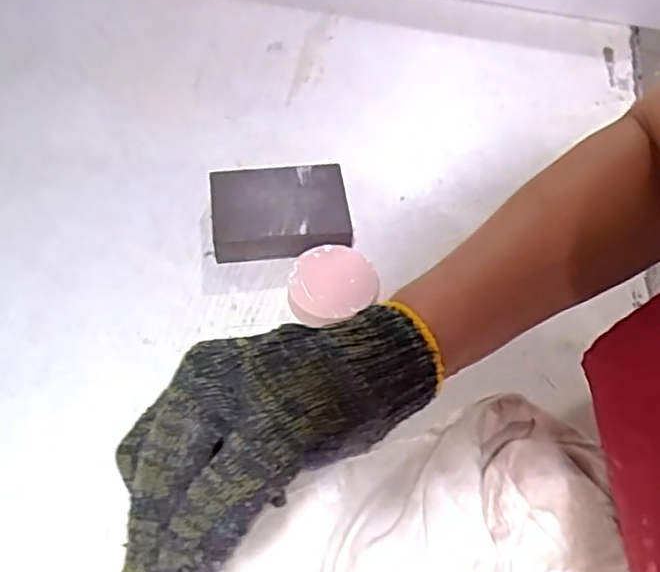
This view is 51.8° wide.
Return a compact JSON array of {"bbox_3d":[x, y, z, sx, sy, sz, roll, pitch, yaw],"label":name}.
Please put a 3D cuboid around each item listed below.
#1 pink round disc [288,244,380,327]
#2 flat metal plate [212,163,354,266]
[{"bbox_3d":[0.002,0.000,0.472,0.060,0.019,0.059,1,53,-1],"label":"pink round disc"},{"bbox_3d":[-0.037,-0.055,0.510,0.099,0.030,0.074,-3,53,-4],"label":"flat metal plate"}]

